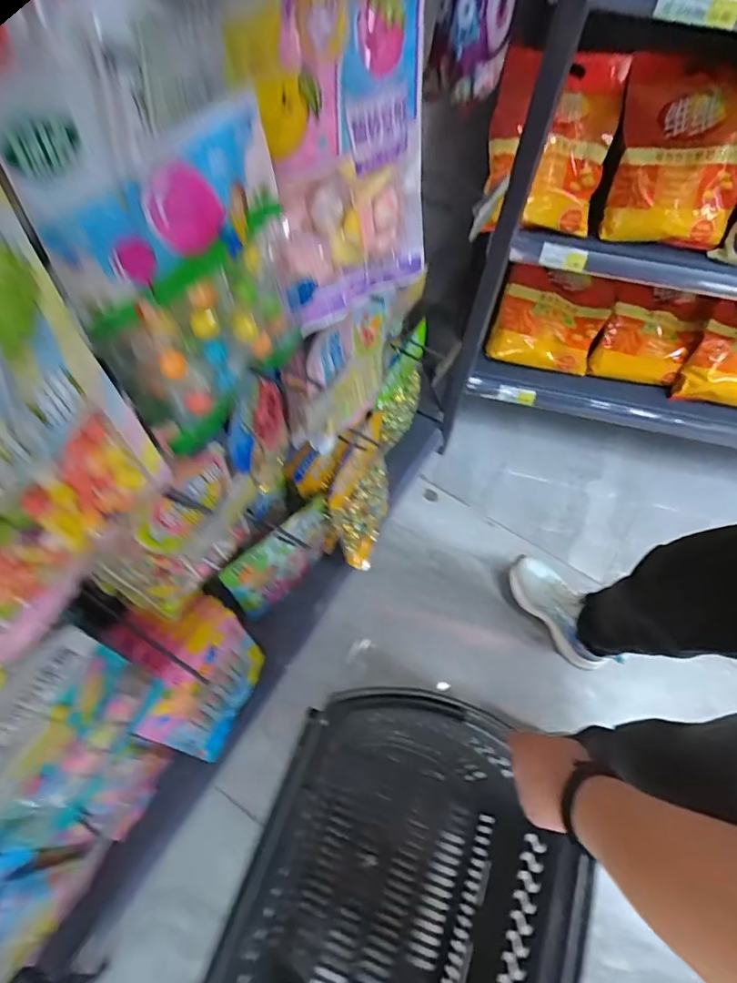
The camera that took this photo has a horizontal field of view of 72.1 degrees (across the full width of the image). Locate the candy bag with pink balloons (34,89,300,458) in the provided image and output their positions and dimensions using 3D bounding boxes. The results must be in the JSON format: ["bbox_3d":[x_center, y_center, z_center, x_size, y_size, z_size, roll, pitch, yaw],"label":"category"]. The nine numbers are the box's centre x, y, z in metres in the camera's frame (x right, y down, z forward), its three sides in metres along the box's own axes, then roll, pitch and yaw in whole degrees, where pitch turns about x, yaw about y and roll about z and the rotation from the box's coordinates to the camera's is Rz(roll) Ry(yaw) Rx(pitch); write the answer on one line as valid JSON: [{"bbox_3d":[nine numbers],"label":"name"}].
[{"bbox_3d":[-0.115,-0.137,0.354,0.046,0.183,0.152,25,63,11],"label":"candy bag with pink balloons"}]

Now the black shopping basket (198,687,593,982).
[{"bbox_3d":[0.015,0.608,0.688,0.354,0.366,0.575,17,62,9],"label":"black shopping basket"}]

